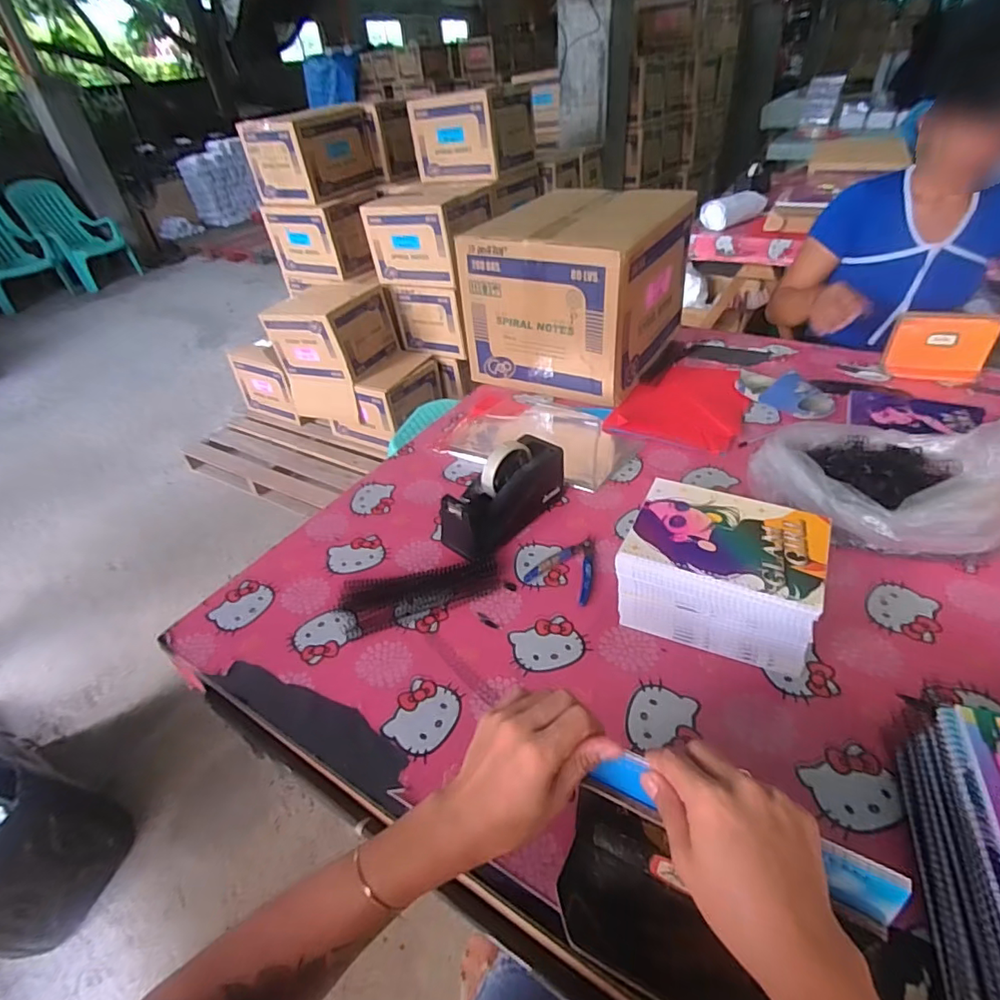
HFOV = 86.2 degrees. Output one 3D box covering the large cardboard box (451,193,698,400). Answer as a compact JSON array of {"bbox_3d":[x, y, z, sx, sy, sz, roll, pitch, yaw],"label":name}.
[{"bbox_3d":[0.149,-0.429,1.101,0.348,0.296,0.354,18,45,25],"label":"large cardboard box"}]

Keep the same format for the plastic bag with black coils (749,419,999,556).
[{"bbox_3d":[0.521,-0.035,0.718,0.270,0.139,0.247,-9,40,-4],"label":"plastic bag with black coils"}]

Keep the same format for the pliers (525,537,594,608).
[{"bbox_3d":[0.099,0.088,0.715,0.088,0.008,0.102,24,48,30],"label":"pliers"}]

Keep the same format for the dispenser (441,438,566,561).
[{"bbox_3d":[0.007,-0.009,0.763,0.076,0.107,0.198,28,50,33],"label":"dispenser"}]

